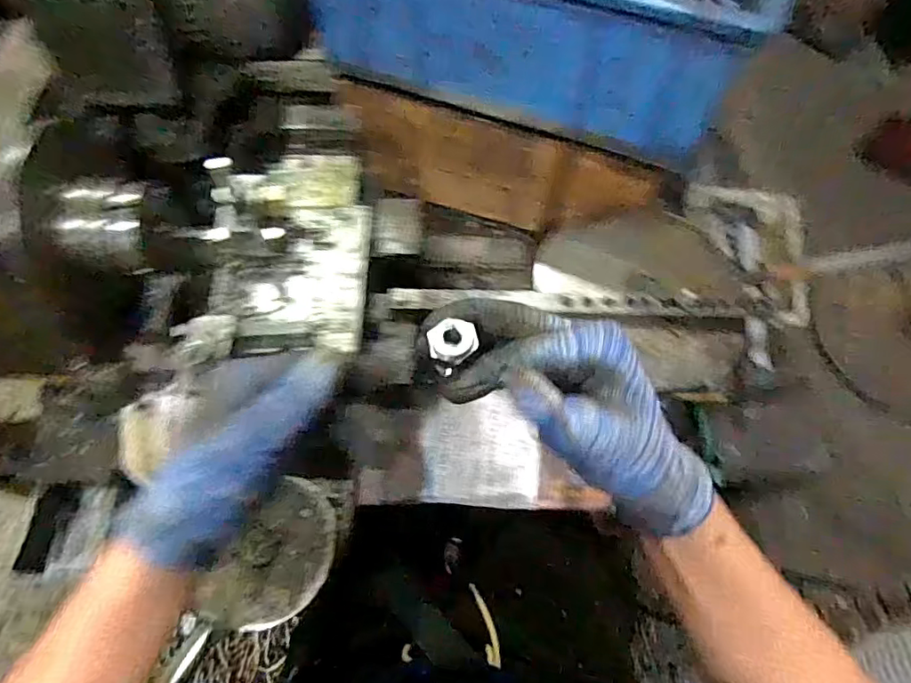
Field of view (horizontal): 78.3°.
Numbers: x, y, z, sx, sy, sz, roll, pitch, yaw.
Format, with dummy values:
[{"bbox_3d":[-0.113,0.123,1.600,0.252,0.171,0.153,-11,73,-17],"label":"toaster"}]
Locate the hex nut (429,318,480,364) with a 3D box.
[{"bbox_3d":[-0.001,0.000,0.263,0.022,0.007,0.020,-34,69,-16],"label":"hex nut"}]

